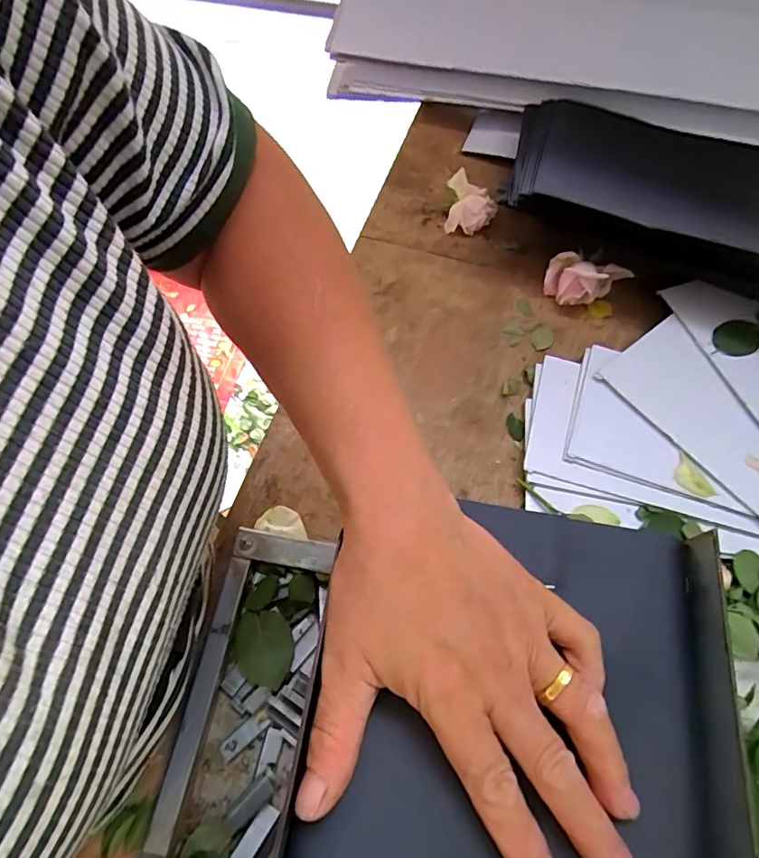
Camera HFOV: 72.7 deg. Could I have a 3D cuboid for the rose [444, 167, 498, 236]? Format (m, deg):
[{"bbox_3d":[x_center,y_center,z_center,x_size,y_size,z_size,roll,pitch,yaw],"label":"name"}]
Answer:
[{"bbox_3d":[0.098,-0.246,0.558,0.052,0.037,0.062,2,63,2],"label":"rose"}]

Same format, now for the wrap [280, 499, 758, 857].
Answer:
[{"bbox_3d":[0.062,0.136,0.213,0.172,0.021,0.211,11,63,8],"label":"wrap"}]

